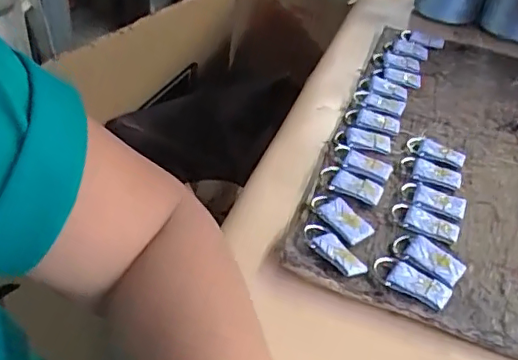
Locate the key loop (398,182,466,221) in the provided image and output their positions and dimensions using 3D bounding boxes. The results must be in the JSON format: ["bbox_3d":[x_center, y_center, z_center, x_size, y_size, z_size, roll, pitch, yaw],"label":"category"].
[{"bbox_3d":[0.131,0.016,0.422,0.047,0.004,0.028,16,40,13],"label":"key loop"}]

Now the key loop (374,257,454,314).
[{"bbox_3d":[0.095,0.064,0.354,0.049,0.005,0.025,26,43,23],"label":"key loop"}]

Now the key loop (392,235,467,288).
[{"bbox_3d":[0.111,0.051,0.372,0.047,0.005,0.027,32,46,28],"label":"key loop"}]

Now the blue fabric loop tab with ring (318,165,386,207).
[{"bbox_3d":[0.070,0.004,0.426,0.047,0.009,0.024,19,41,16],"label":"blue fabric loop tab with ring"}]

